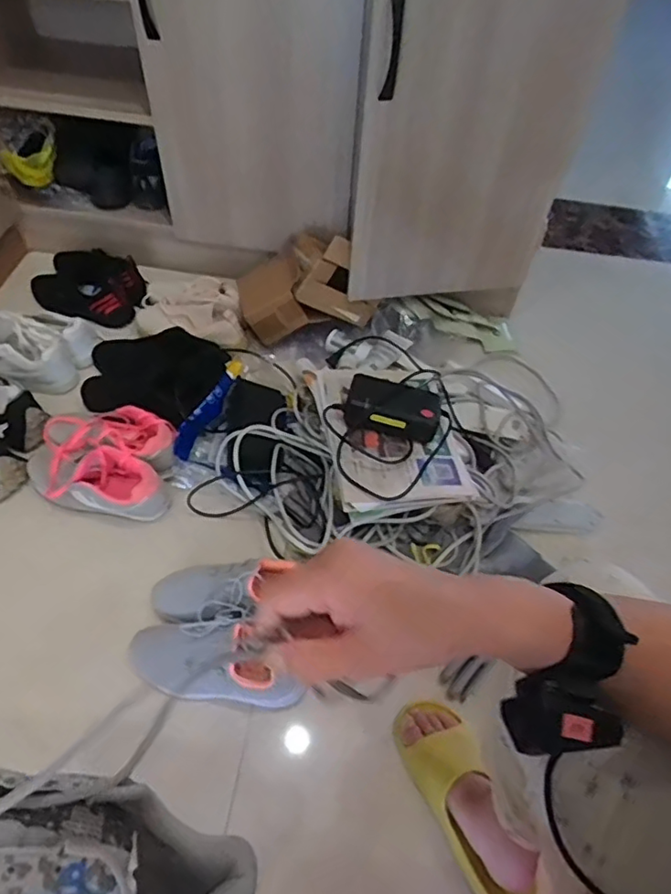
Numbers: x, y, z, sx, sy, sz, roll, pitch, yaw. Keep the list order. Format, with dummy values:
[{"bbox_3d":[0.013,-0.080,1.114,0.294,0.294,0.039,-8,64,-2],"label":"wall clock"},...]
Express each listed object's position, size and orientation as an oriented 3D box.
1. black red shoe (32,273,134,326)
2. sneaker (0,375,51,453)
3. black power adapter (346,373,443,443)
[{"bbox_3d":[-0.549,-0.326,1.286,0.243,0.090,0.073,15,51,29],"label":"black red shoe"},{"bbox_3d":[-0.629,-0.086,1.050,0.247,0.079,0.102,28,56,16],"label":"sneaker"},{"bbox_3d":[0.094,-0.063,0.960,0.153,0.047,0.091,12,53,4],"label":"black power adapter"}]

